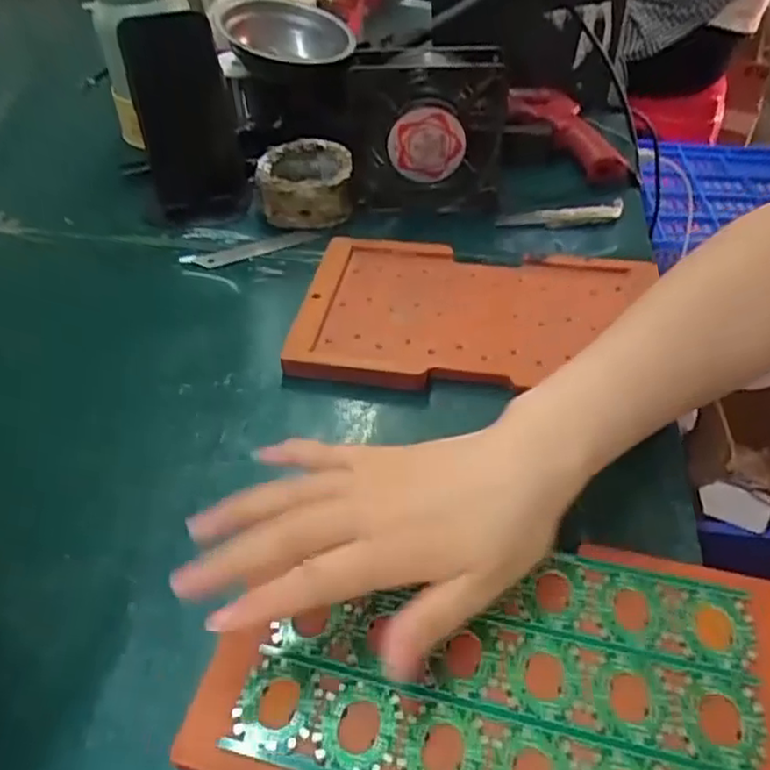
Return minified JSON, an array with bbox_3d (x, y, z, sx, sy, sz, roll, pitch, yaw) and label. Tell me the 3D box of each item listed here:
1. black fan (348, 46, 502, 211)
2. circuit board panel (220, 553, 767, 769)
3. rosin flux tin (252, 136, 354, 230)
[{"bbox_3d":[0.033,-0.208,0.559,0.124,0.117,0.047,-3,43,4],"label":"black fan"},{"bbox_3d":[0.050,0.118,0.286,0.198,0.004,0.117,9,45,12],"label":"circuit board panel"},{"bbox_3d":[-0.068,-0.173,0.582,0.076,0.038,0.074,0,44,0],"label":"rosin flux tin"}]

